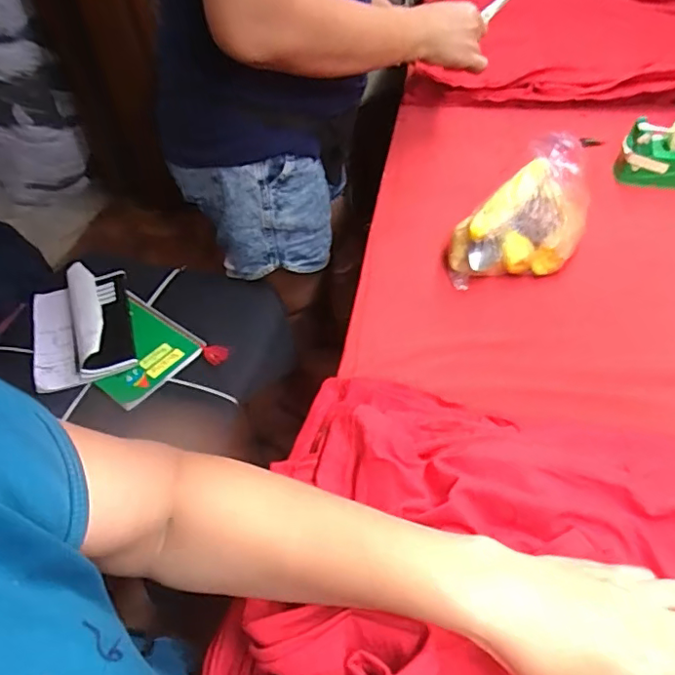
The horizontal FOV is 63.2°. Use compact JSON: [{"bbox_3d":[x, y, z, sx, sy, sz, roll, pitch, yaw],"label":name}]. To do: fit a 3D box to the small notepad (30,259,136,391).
[{"bbox_3d":[-0.396,-0.027,0.829,0.147,0.068,0.199,-15,50,-11],"label":"small notepad"}]

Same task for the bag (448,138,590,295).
[{"bbox_3d":[0.215,-0.134,0.626,0.169,0.106,0.102,-29,54,-21],"label":"bag"}]

